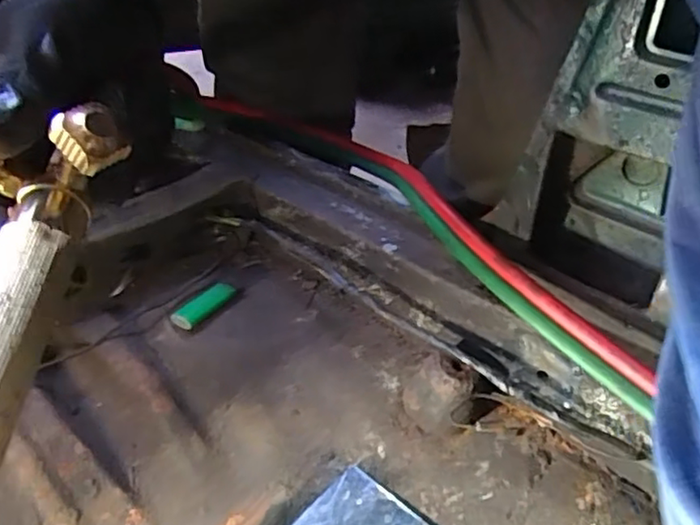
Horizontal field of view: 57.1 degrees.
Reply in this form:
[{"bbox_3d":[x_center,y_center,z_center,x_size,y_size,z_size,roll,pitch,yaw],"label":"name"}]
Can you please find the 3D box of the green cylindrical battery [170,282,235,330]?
[{"bbox_3d":[-0.136,0.039,0.597,0.022,0.017,0.072,21,44,19],"label":"green cylindrical battery"}]

